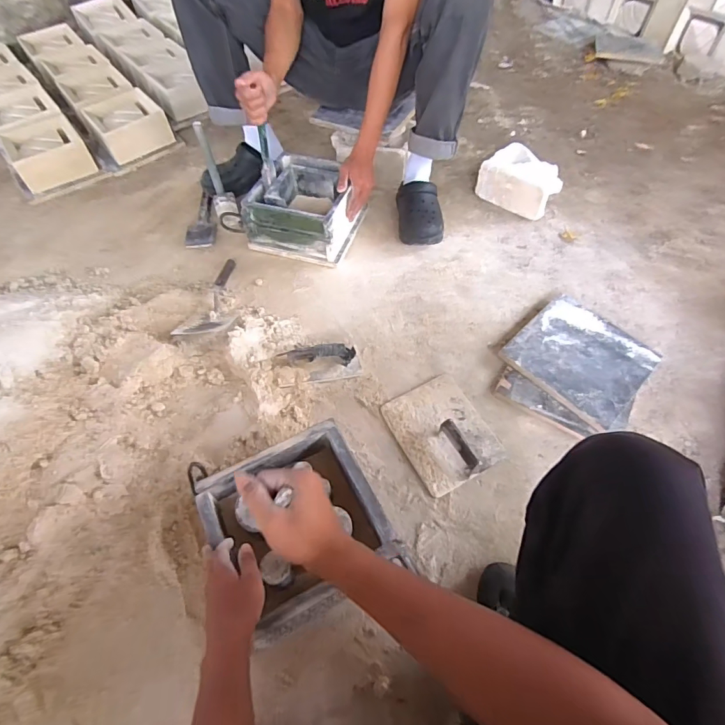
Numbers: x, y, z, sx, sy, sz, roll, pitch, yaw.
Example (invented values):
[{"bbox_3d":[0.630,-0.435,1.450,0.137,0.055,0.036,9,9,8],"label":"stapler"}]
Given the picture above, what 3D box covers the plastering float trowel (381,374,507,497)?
[{"bbox_3d":[0.152,0.120,0.821,0.168,0.062,0.207,-25,62,-15],"label":"plastering float trowel"}]

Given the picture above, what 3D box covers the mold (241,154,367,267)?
[{"bbox_3d":[-0.142,-0.389,1.112,0.247,0.136,0.231,18,60,10],"label":"mold"}]

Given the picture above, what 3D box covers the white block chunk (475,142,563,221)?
[{"bbox_3d":[0.443,-0.503,1.212,0.209,0.096,0.146,39,65,21],"label":"white block chunk"}]

